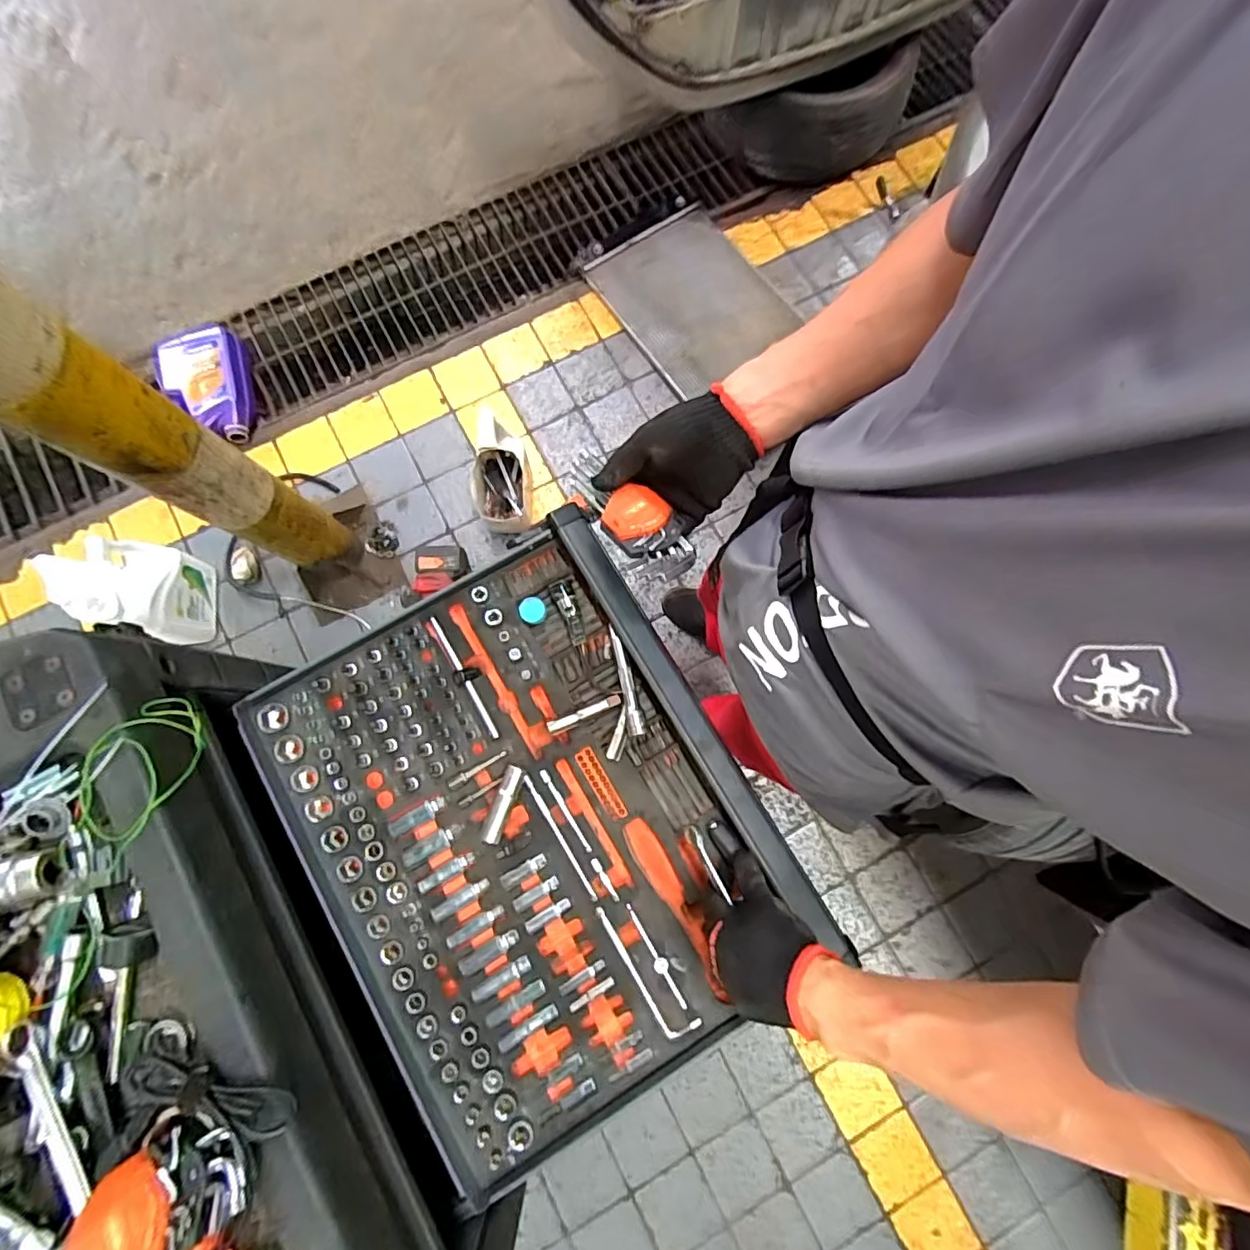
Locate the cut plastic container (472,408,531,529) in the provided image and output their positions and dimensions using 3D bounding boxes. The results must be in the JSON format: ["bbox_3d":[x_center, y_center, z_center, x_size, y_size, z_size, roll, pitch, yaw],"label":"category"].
[{"bbox_3d":[-0.307,-0.357,1.374,0.124,0.260,0.186,1,79,-1],"label":"cut plastic container"}]

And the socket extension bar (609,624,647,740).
[{"bbox_3d":[0.002,0.058,0.602,0.018,0.017,0.118,-11,81,-4],"label":"socket extension bar"}]

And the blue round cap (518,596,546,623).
[{"bbox_3d":[-0.103,-0.017,0.633,0.029,0.004,0.030,0,91,-12],"label":"blue round cap"}]

